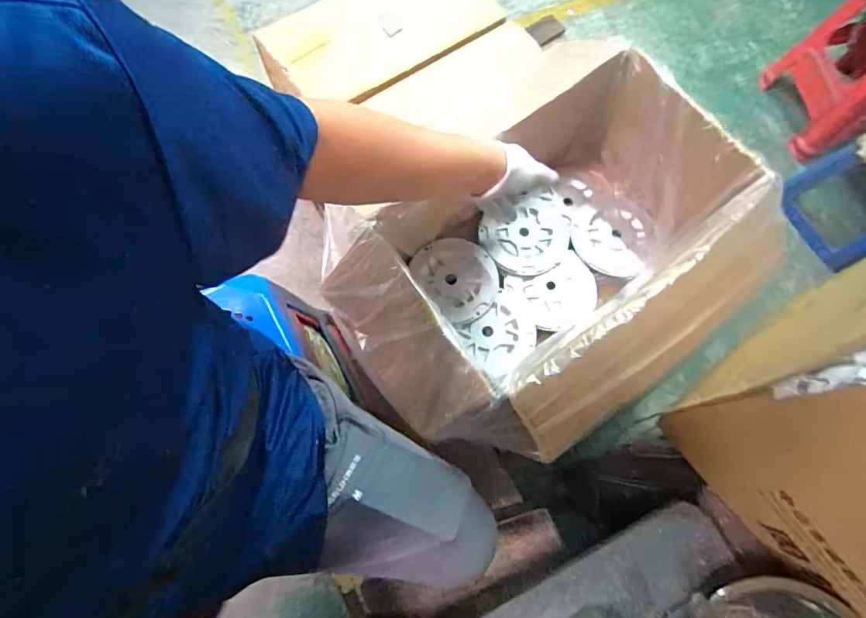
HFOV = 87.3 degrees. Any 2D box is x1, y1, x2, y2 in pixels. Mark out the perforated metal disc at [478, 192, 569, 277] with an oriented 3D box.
[{"bbox_3d":[0.148,-0.114,0.715,0.144,0.018,0.124,-18,76,-3],"label":"perforated metal disc"}]

